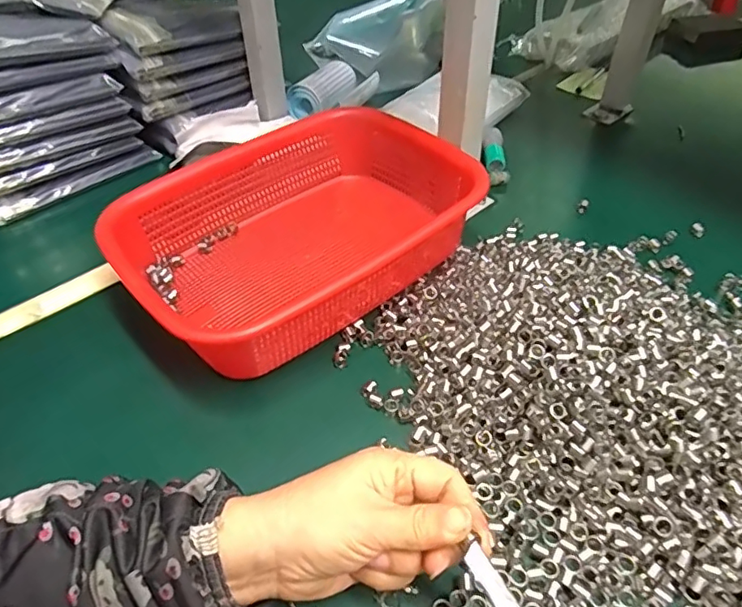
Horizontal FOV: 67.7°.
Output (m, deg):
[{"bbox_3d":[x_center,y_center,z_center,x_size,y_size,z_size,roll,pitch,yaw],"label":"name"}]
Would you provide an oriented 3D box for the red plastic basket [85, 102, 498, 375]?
[{"bbox_3d":[-0.057,-0.060,0.466,0.277,0.079,0.211,-29,50,-27],"label":"red plastic basket"}]

